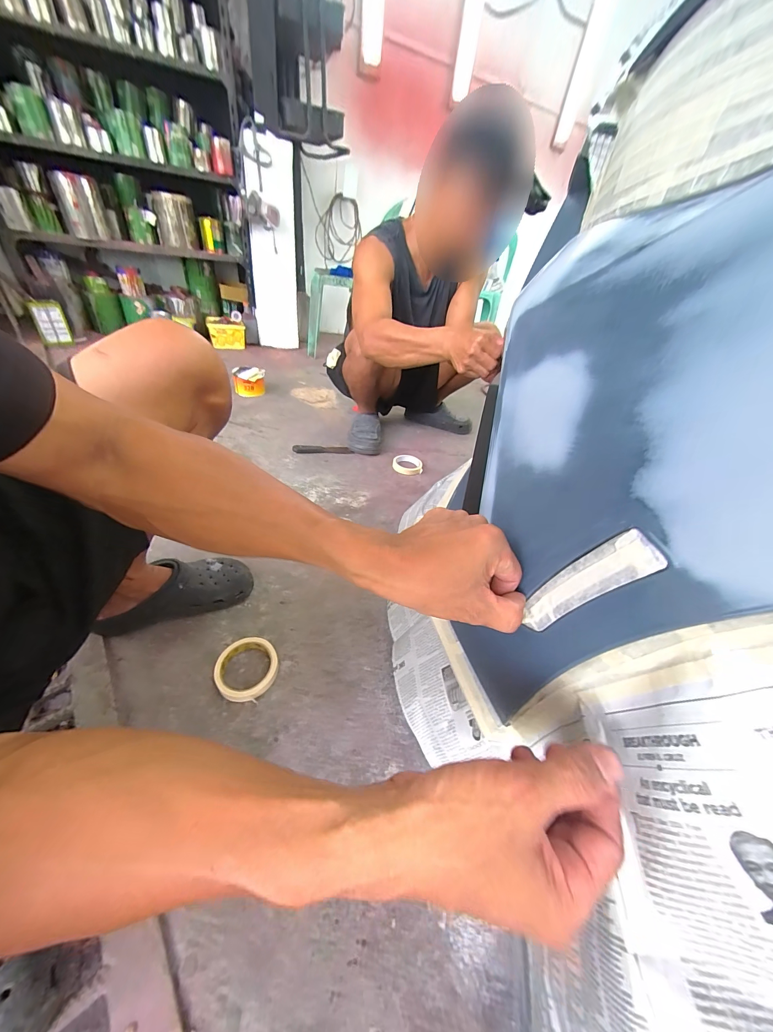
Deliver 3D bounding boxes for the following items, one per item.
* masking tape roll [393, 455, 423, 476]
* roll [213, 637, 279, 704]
[{"bbox_3d":[0.070,-0.168,1.120,0.096,0.022,0.101,6,38,-4],"label":"masking tape roll"},{"bbox_3d":[-0.224,0.248,0.541,0.091,0.025,0.101,5,38,-5],"label":"roll"}]

